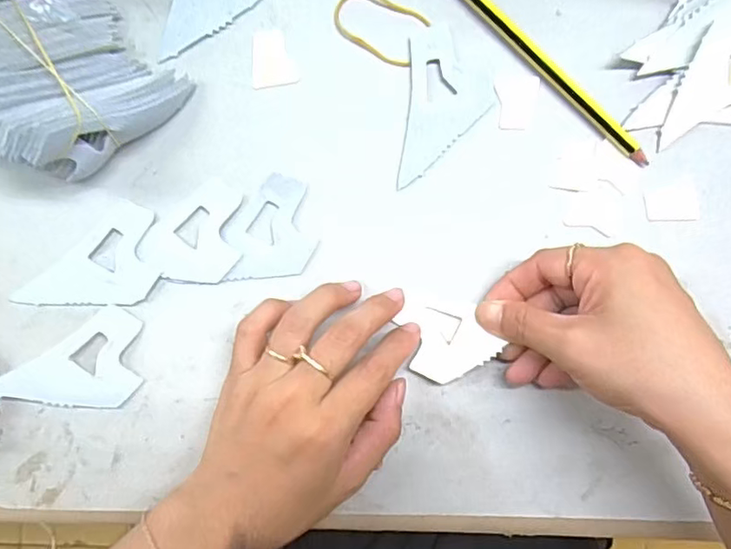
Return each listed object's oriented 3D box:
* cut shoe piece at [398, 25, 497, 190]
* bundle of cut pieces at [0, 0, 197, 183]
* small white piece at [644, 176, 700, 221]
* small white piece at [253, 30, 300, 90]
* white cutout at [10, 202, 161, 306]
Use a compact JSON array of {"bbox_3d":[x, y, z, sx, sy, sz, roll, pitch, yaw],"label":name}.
[{"bbox_3d":[0.044,-0.088,0.308,0.046,0.005,0.081,4,94,1],"label":"cut shoe piece"},{"bbox_3d":[-0.151,-0.096,0.276,0.087,0.058,0.085,-42,92,4],"label":"bundle of cut pieces"},{"bbox_3d":[0.166,-0.039,0.313,0.028,0.004,0.022,-14,93,2],"label":"small white piece"},{"bbox_3d":[-0.050,-0.114,0.303,0.023,0.004,0.028,-11,93,2],"label":"small white piece"},{"bbox_3d":[-0.140,0.001,0.307,0.081,0.004,0.044,-41,92,4],"label":"white cutout"}]

